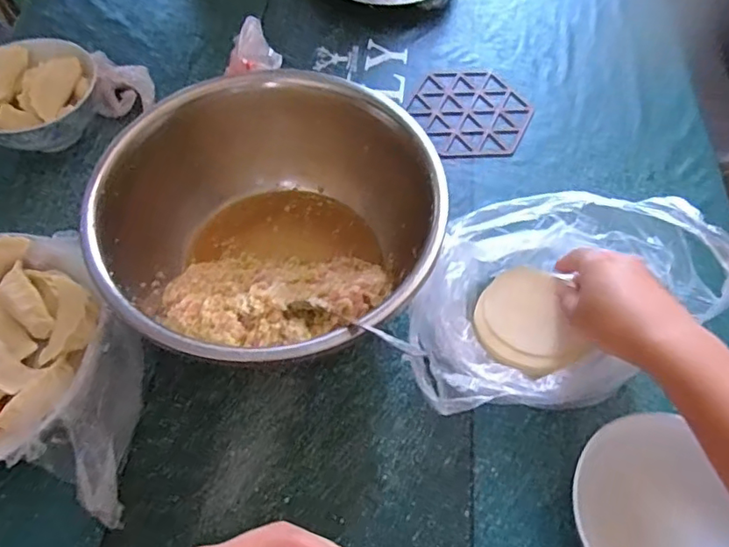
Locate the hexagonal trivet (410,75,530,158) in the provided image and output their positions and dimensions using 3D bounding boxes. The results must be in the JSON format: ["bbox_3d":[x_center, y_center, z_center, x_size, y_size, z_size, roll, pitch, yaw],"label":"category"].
[{"bbox_3d":[0.115,-0.176,0.608,0.118,0.004,0.132,-20,61,-12],"label":"hexagonal trivet"}]

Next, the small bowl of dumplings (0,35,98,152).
[{"bbox_3d":[-0.321,-0.167,0.559,0.120,0.069,0.124,0,59,0],"label":"small bowl of dumplings"}]

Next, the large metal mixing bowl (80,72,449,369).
[{"bbox_3d":[-0.068,-0.030,0.453,0.247,0.114,0.247,0,59,0],"label":"large metal mixing bowl"}]

